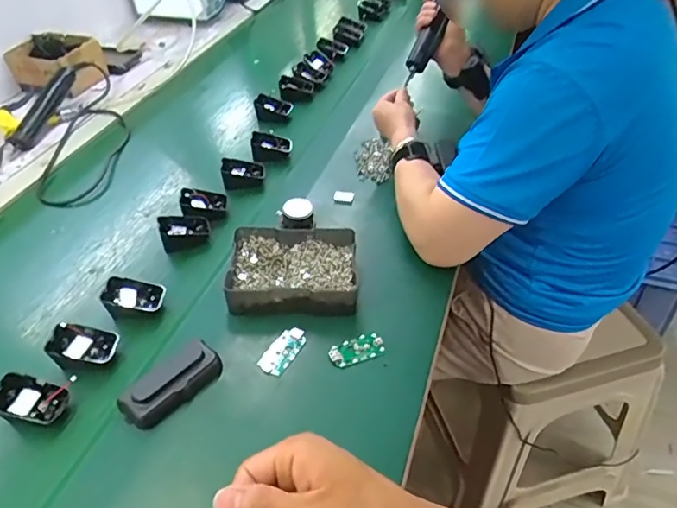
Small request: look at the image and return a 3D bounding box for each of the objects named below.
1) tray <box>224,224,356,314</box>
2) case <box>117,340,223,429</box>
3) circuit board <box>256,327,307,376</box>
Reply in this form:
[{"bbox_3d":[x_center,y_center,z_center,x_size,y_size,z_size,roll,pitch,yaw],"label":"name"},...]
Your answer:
[{"bbox_3d":[-0.056,0.016,0.668,0.156,0.045,0.128,-2,43,2],"label":"tray"},{"bbox_3d":[-0.176,0.138,0.555,0.050,0.035,0.110,26,51,28],"label":"case"},{"bbox_3d":[-0.063,0.110,0.600,0.035,0.007,0.066,16,46,19],"label":"circuit board"}]

